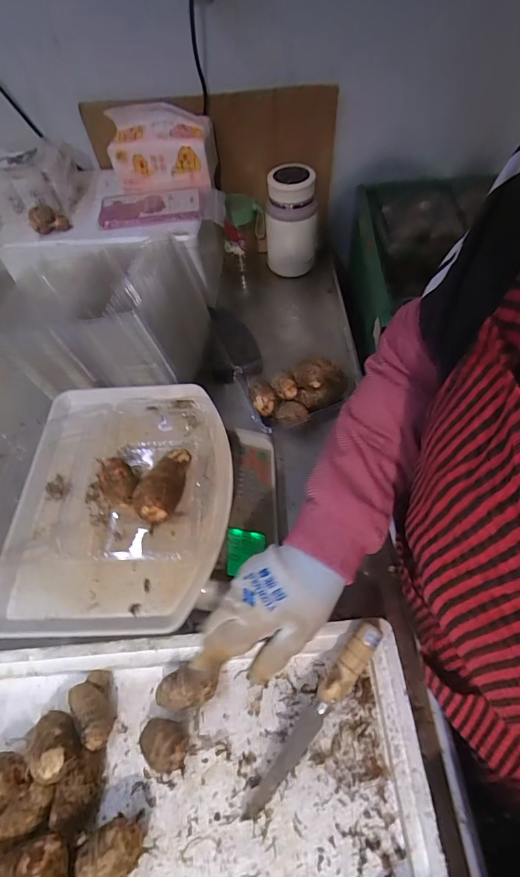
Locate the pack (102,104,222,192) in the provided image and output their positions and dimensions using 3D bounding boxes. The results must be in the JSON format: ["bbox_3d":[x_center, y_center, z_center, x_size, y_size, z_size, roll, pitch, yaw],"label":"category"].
[{"bbox_3d":[-0.156,-0.463,0.681,0.168,0.097,0.067,-3,56,2],"label":"pack"}]

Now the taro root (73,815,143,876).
[{"bbox_3d":[-0.129,0.357,0.367,0.057,0.039,0.041,-20,57,-9],"label":"taro root"}]

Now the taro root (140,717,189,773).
[{"bbox_3d":[-0.091,0.293,0.407,0.046,0.044,0.038,6,57,8],"label":"taro root"}]

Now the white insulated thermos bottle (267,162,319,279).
[{"bbox_3d":[0.063,-0.403,0.800,0.092,0.170,0.078,6,57,8],"label":"white insulated thermos bottle"}]

